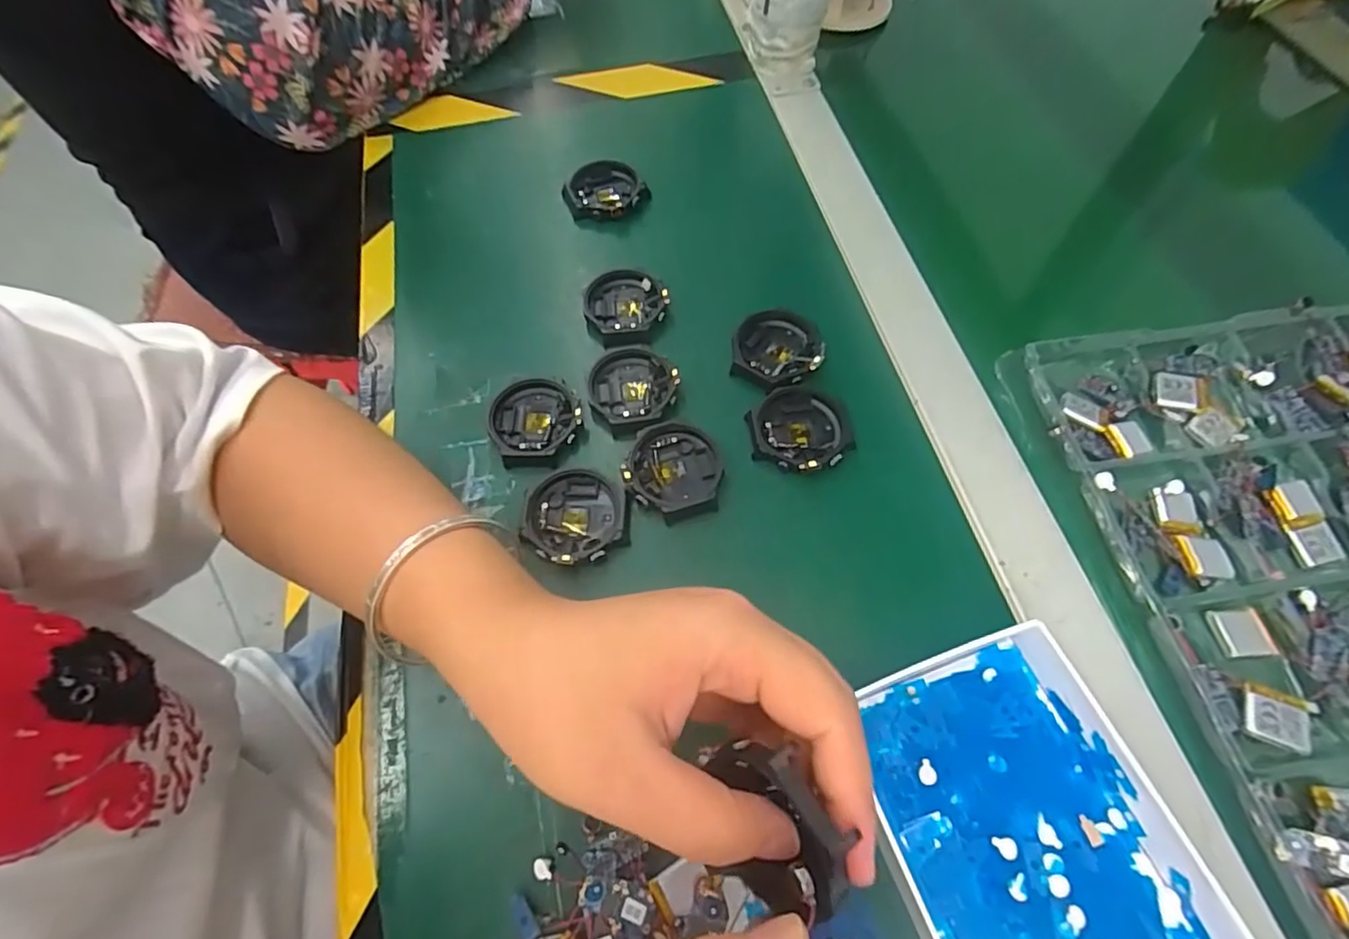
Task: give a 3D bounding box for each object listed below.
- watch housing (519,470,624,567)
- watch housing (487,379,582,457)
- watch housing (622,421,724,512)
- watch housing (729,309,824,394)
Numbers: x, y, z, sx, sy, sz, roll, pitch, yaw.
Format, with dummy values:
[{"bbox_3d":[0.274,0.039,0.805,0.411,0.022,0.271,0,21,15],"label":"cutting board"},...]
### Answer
[{"bbox_3d":[-0.049,0.023,0.301,0.047,0.013,0.047,1,63,2],"label":"watch housing"},{"bbox_3d":[-0.075,-0.027,0.327,0.047,0.010,0.046,-1,62,1],"label":"watch housing"},{"bbox_3d":[0.000,0.000,0.313,0.047,0.012,0.049,-1,62,1],"label":"watch housing"},{"bbox_3d":[0.056,-0.068,0.344,0.050,0.008,0.049,-1,62,1],"label":"watch housing"}]

